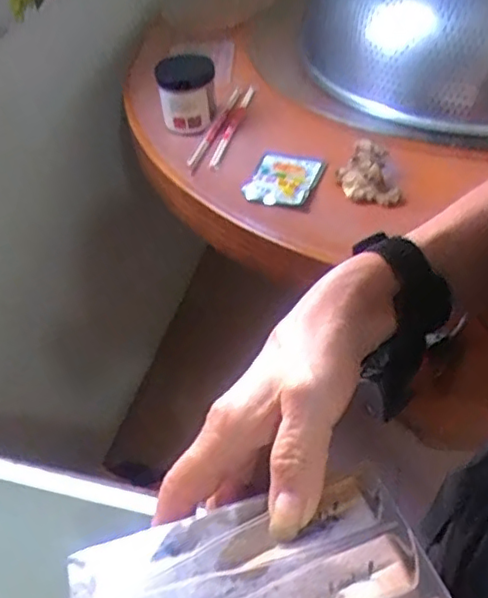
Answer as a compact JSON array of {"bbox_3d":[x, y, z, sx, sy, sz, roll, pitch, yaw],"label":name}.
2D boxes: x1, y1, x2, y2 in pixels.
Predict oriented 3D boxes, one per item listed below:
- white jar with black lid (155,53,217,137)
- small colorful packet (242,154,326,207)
[{"bbox_3d":[-0.083,-0.305,0.927,0.080,0.101,0.085,-4,43,-1],"label":"white jar with black lid"},{"bbox_3d":[0.054,-0.162,0.830,0.086,0.011,0.111,13,45,16],"label":"small colorful packet"}]

